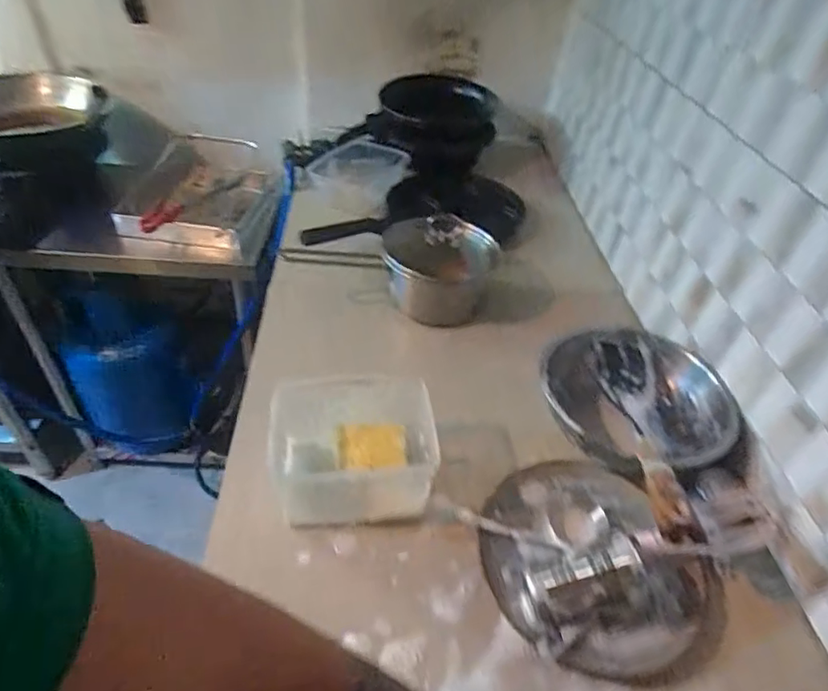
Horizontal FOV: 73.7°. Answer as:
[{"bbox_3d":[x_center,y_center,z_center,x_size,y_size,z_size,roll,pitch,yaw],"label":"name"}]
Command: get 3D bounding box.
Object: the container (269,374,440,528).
[{"bbox_3d":[-0.064,0.111,0.584,0.165,0.095,0.112,-2,42,-8],"label":"container"}]

